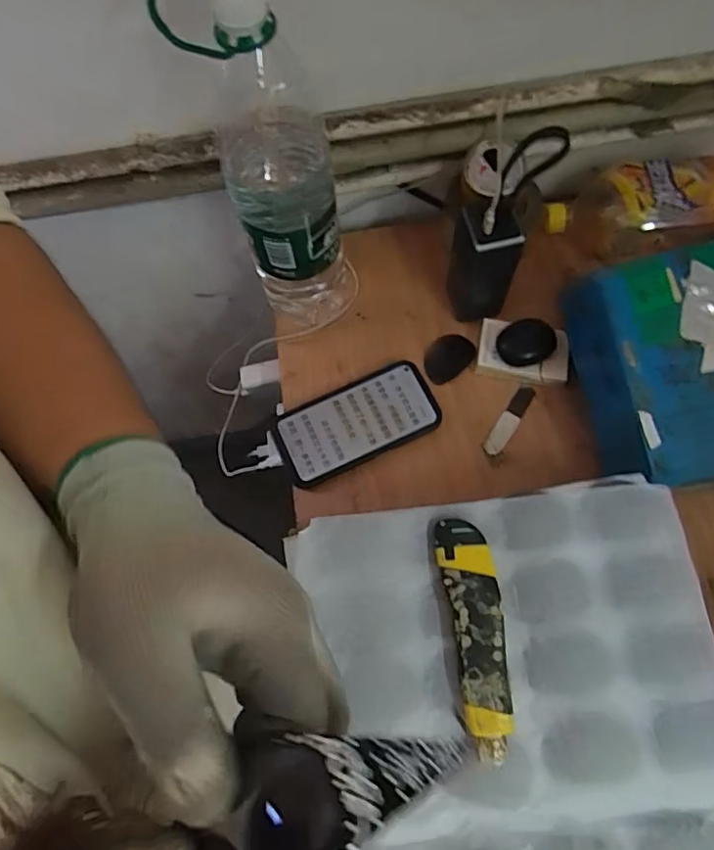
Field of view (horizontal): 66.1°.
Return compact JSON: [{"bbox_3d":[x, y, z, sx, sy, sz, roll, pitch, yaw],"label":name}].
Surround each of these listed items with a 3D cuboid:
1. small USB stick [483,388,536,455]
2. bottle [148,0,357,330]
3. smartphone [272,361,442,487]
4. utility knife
[{"bbox_3d":[0.156,-0.006,0.560,0.021,0.004,0.084,31,75,13],"label":"small USB stick"},{"bbox_3d":[-0.067,-0.214,0.470,0.102,0.316,0.115,-13,70,-1],"label":"bottle"},{"bbox_3d":[-0.001,-0.002,0.560,0.163,0.012,0.079,-24,71,-5],"label":"smartphone"},{"bbox_3d":[0.085,0.146,0.387,0.038,0.021,0.155,-9,70,0],"label":"utility knife"}]

